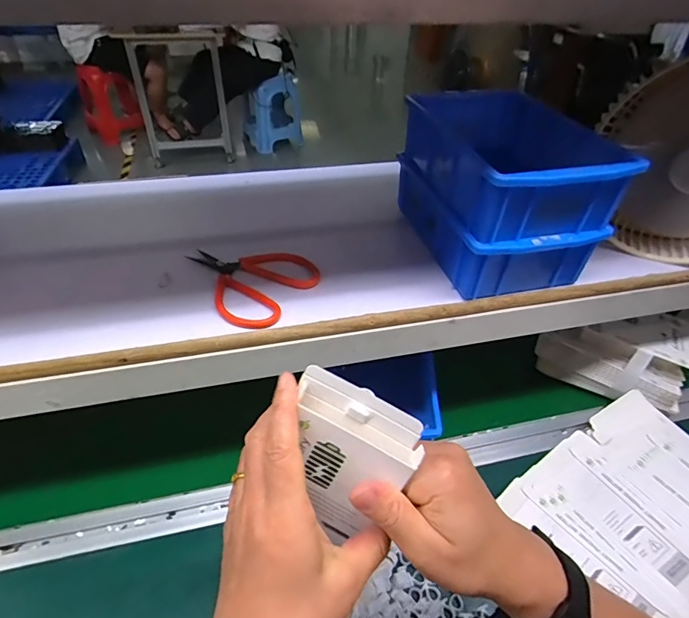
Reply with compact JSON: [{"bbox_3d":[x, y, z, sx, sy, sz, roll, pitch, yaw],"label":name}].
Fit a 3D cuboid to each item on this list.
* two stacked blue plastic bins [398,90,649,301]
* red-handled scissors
[{"bbox_3d":[0.152,-0.120,0.438,0.141,0.120,0.207,-8,42,-12],"label":"two stacked blue plastic bins"},{"bbox_3d":[-0.093,-0.028,0.412,0.116,0.015,0.098,24,45,23],"label":"red-handled scissors"}]

